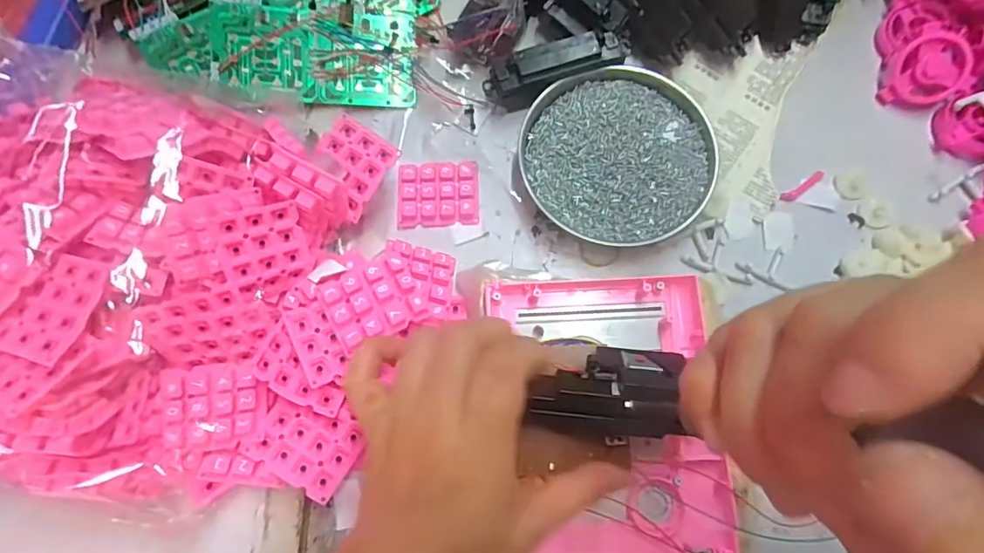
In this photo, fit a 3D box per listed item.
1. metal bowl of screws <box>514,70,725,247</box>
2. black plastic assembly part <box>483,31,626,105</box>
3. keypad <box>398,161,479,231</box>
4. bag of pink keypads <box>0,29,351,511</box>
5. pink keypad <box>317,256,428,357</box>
[{"bbox_3d":[0.089,-0.088,0.371,0.133,0.022,0.129,4,76,2],"label":"metal bowl of screws"},{"bbox_3d":[0.045,-0.152,0.376,0.100,0.037,0.025,-16,76,-3],"label":"black plastic assembly part"},{"bbox_3d":[-0.039,-0.061,0.376,0.058,0.005,0.047,-3,76,0],"label":"keypad"},{"bbox_3d":[-0.224,-0.005,0.315,0.214,0.078,0.246,16,77,5],"label":"bag of pink keypads"},{"bbox_3d":[-0.075,0.015,0.319,0.056,0.013,0.049,-31,78,-6],"label":"pink keypad"}]

